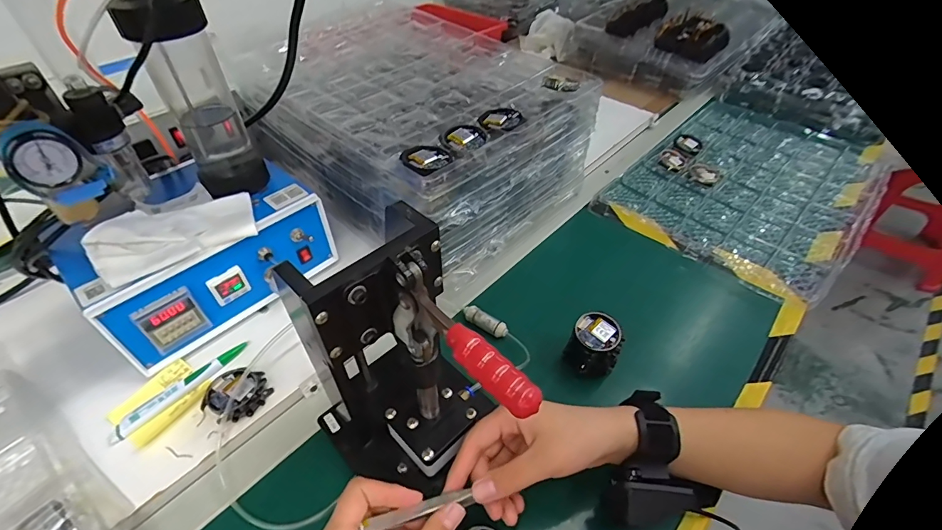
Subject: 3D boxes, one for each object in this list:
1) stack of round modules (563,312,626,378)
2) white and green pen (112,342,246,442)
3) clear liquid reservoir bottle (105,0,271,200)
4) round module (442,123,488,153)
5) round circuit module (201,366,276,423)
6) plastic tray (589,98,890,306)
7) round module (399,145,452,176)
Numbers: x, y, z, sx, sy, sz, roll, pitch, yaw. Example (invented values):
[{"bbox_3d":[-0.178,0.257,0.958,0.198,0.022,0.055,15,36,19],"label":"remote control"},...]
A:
[{"bbox_3d":[0.128,0.085,0.451,0.050,0.049,0.049,21,49,20],"label":"stack of round modules"},{"bbox_3d":[-0.282,0.122,0.427,0.016,0.013,0.132,31,53,28],"label":"white and green pen"},{"bbox_3d":[-0.262,-0.160,0.421,0.067,0.195,0.075,-23,49,-21],"label":"clear liquid reservoir bottle"},{"bbox_3d":[-0.008,-0.136,0.471,0.048,0.012,0.052,-4,45,-4],"label":"round module"},{"bbox_3d":[-0.223,0.123,0.420,0.052,0.022,0.052,0,45,0],"label":"round circuit module"},{"bbox_3d":[0.438,-0.134,0.685,0.455,0.033,0.309,-35,54,-30],"label":"plastic tray"},{"bbox_3d":[-0.044,-0.102,0.437,0.049,0.013,0.051,0,45,0],"label":"round module"}]

